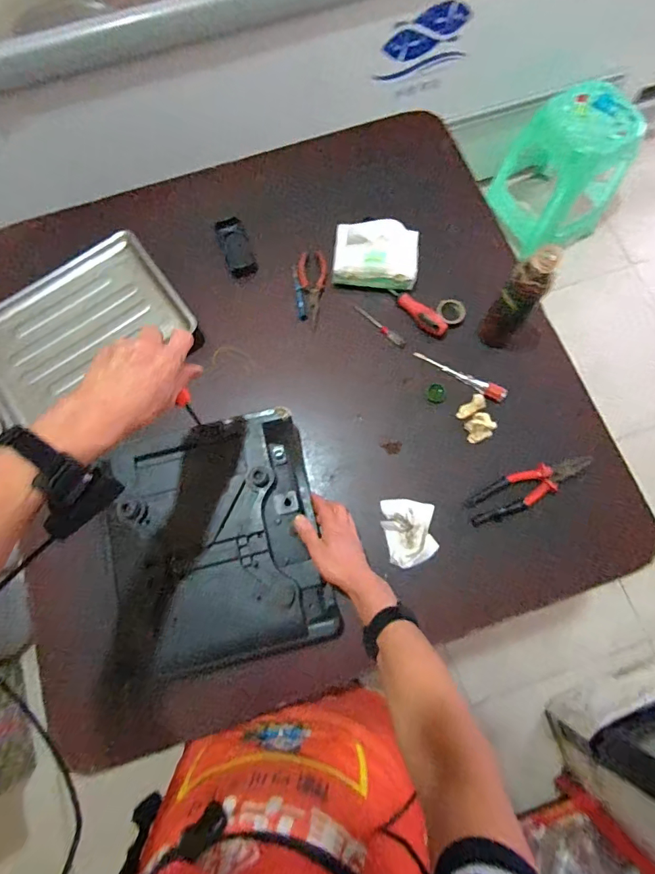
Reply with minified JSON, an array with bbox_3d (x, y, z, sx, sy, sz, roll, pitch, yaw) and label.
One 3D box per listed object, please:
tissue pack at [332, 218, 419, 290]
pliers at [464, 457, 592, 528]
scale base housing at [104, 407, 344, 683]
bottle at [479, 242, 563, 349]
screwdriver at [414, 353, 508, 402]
[{"bbox_3d":[0.085,-0.316,0.765,0.143,0.065,0.085,6,76,2],"label":"tissue pack"},{"bbox_3d":[0.316,0.078,0.698,0.205,0.030,0.055,-26,77,-6],"label":"pliers"},{"bbox_3d":[-0.170,0.153,0.646,0.308,0.050,0.330,-14,76,-3],"label":"scale base housing"},{"bbox_3d":[0.297,-0.214,0.691,0.061,0.223,0.074,40,79,10],"label":"bottle"},{"bbox_3d":[0.223,-0.104,0.753,0.163,0.024,0.022,29,78,8],"label":"screwdriver"}]

